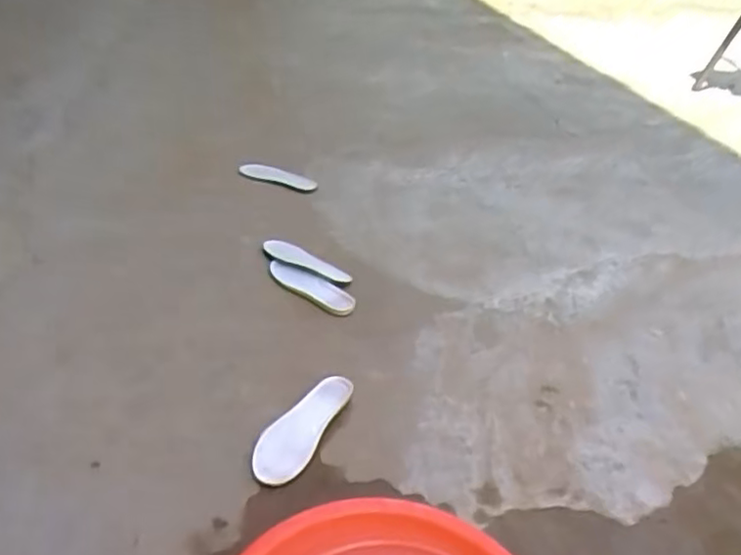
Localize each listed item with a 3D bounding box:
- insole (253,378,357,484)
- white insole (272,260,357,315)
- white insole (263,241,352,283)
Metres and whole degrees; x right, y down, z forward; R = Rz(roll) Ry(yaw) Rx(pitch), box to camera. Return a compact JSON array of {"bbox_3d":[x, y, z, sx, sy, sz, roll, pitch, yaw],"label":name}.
[{"bbox_3d":[-0.105,0.223,0.989,0.080,0.013,0.225,17,39,19],"label":"insole"},{"bbox_3d":[-0.128,0.018,1.324,0.222,0.018,0.071,27,44,32],"label":"white insole"},{"bbox_3d":[-0.133,-0.035,1.388,0.231,0.024,0.053,25,39,29],"label":"white insole"}]

